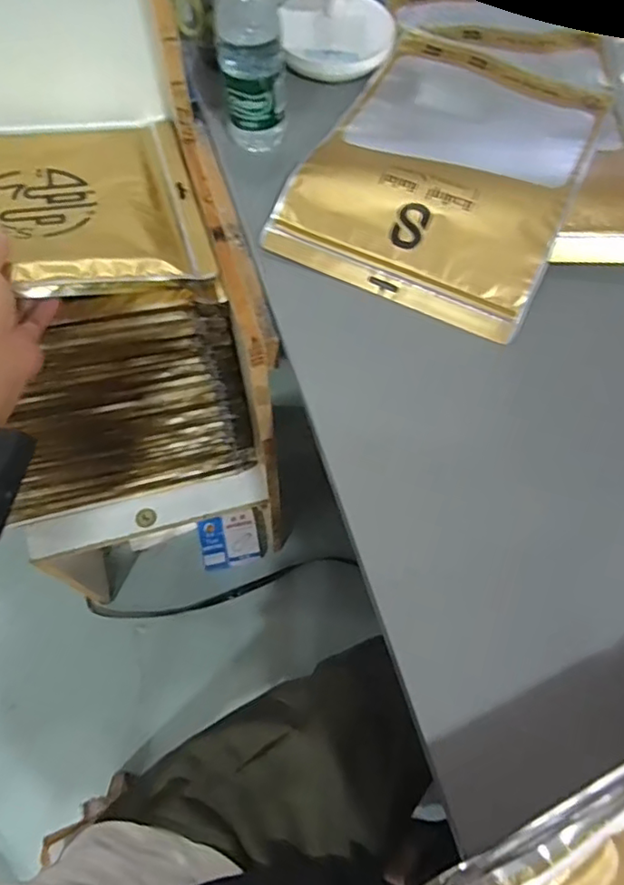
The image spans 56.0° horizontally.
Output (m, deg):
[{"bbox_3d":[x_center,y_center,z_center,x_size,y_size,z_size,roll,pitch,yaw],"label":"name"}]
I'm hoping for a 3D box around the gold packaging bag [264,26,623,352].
[{"bbox_3d":[0.139,-0.285,0.582,0.248,0.046,0.350,24,68,10],"label":"gold packaging bag"}]

